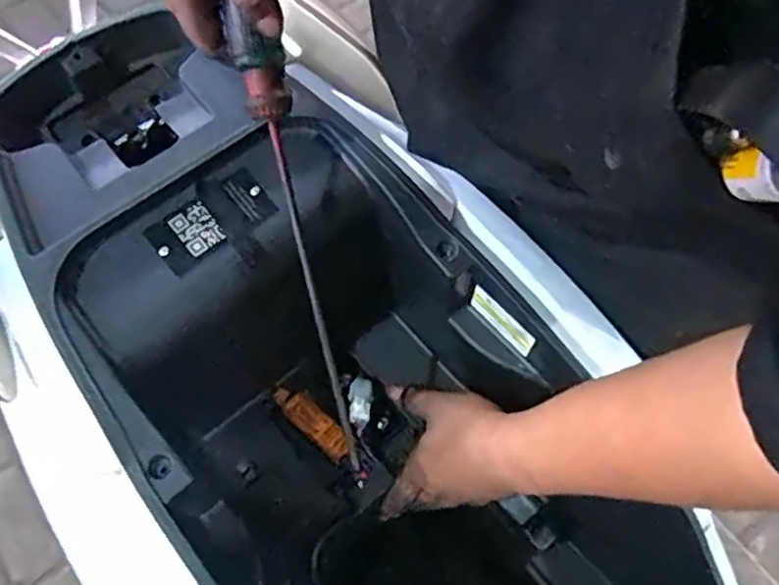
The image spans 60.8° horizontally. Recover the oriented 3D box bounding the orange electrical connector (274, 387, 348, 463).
[{"bbox_3d":[-0.069,0.113,0.585,0.083,0.014,0.023,40,73,17],"label":"orange electrical connector"}]

